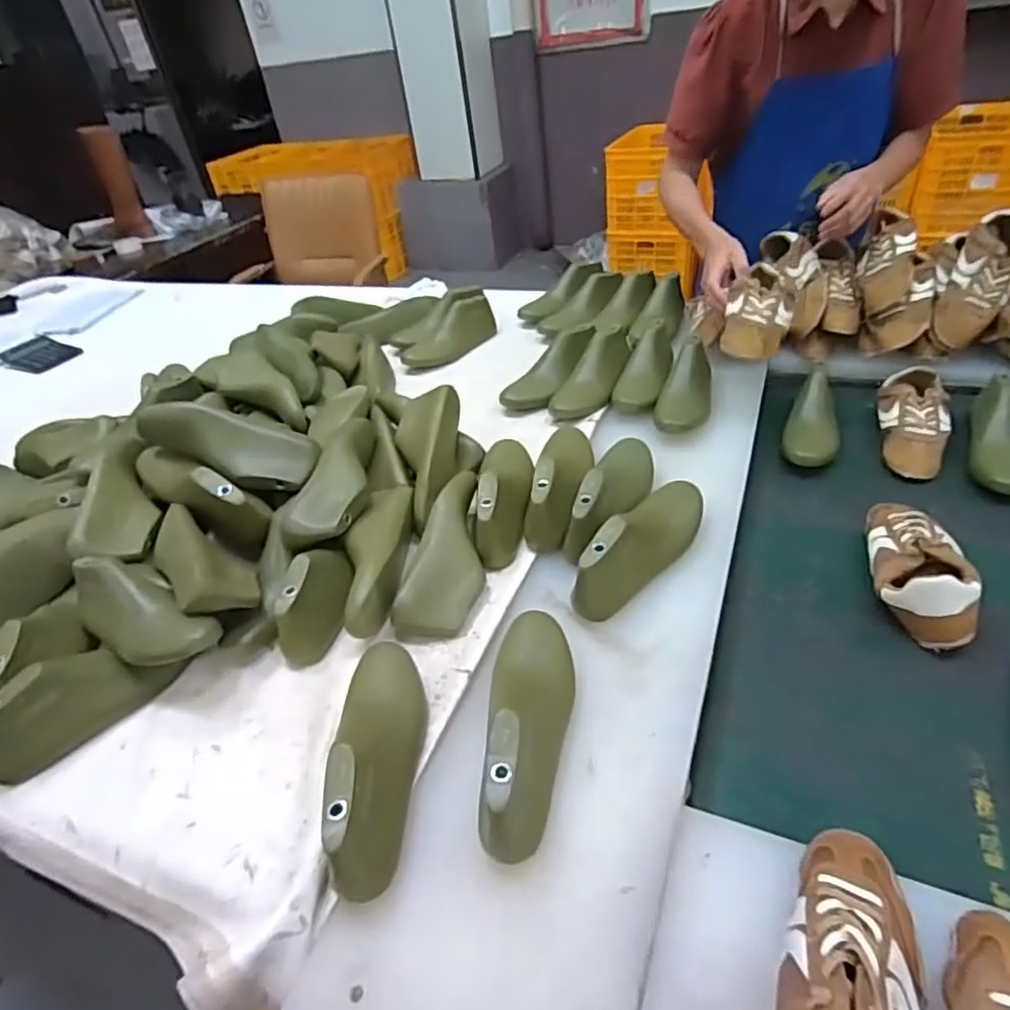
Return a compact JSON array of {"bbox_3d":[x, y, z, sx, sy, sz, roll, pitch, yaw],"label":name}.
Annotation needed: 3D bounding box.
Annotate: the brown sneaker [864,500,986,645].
[{"bbox_3d":[0.472,0.065,0.728,0.082,0.070,0.208,3,40,16],"label":"brown sneaker"}]

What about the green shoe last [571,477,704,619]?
[{"bbox_3d":[0.161,0.035,0.731,0.063,0.078,0.238,25,50,36],"label":"green shoe last"}]

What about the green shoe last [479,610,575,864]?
[{"bbox_3d":[0.021,0.183,0.571,0.079,0.082,0.248,-3,39,8],"label":"green shoe last"}]

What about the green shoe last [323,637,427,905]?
[{"bbox_3d":[-0.116,0.214,0.574,0.074,0.093,0.239,-10,38,-1],"label":"green shoe last"}]

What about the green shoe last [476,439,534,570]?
[{"bbox_3d":[-0.002,-0.029,0.848,0.074,0.082,0.246,-7,38,5],"label":"green shoe last"}]

